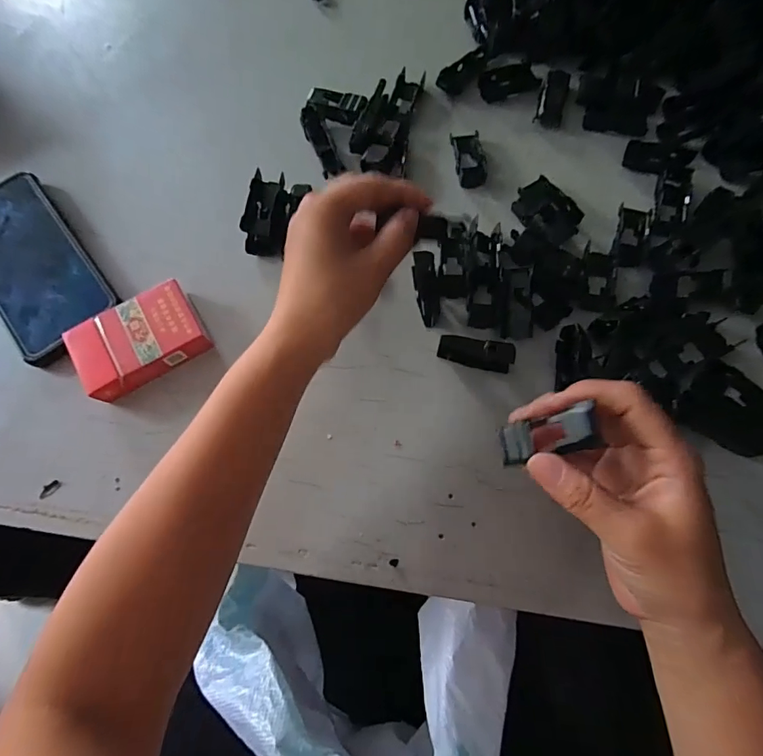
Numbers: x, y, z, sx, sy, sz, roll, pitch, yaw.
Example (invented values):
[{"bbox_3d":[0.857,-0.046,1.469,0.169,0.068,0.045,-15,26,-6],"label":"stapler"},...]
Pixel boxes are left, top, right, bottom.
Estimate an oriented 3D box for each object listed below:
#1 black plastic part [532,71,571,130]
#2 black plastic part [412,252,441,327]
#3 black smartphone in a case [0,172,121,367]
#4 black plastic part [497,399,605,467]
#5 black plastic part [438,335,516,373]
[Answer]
[{"bbox_3d":[0.152,-0.247,0.407,0.023,0.012,0.054,17,72,8],"label":"black plastic part"},{"bbox_3d":[0.035,-0.068,0.352,0.018,0.009,0.056,-8,99,-1],"label":"black plastic part"},{"bbox_3d":[-0.280,-0.090,0.367,0.080,0.011,0.167,-37,74,-10],"label":"black smartphone in a case"},{"bbox_3d":[0.081,0.030,0.231,0.010,0.054,0.023,14,64,-40],"label":"black plastic part"},{"bbox_3d":[0.068,-0.018,0.330,0.053,0.023,0.012,12,71,6],"label":"black plastic part"}]

